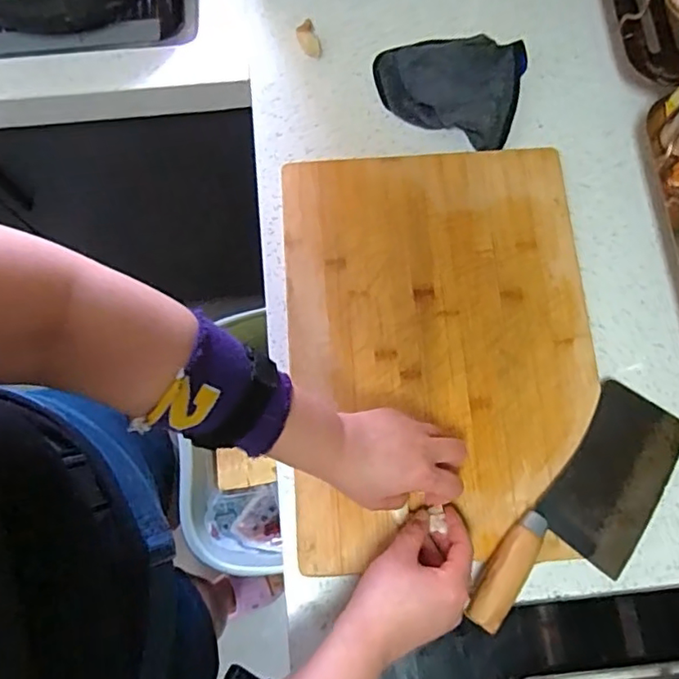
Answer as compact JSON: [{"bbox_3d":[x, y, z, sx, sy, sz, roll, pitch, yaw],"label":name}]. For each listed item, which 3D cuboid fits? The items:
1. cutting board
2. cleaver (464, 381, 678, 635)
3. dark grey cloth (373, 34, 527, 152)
[{"bbox_3d":[0.099,0.000,0.564,0.289,0.021,0.398,-4,75,0],"label":"cutting board"},{"bbox_3d":[0.222,0.159,0.508,0.096,0.051,0.256,37,79,10],"label":"cleaver"},{"bbox_3d":[0.123,-0.293,0.631,0.165,0.031,0.140,22,77,7],"label":"dark grey cloth"}]

